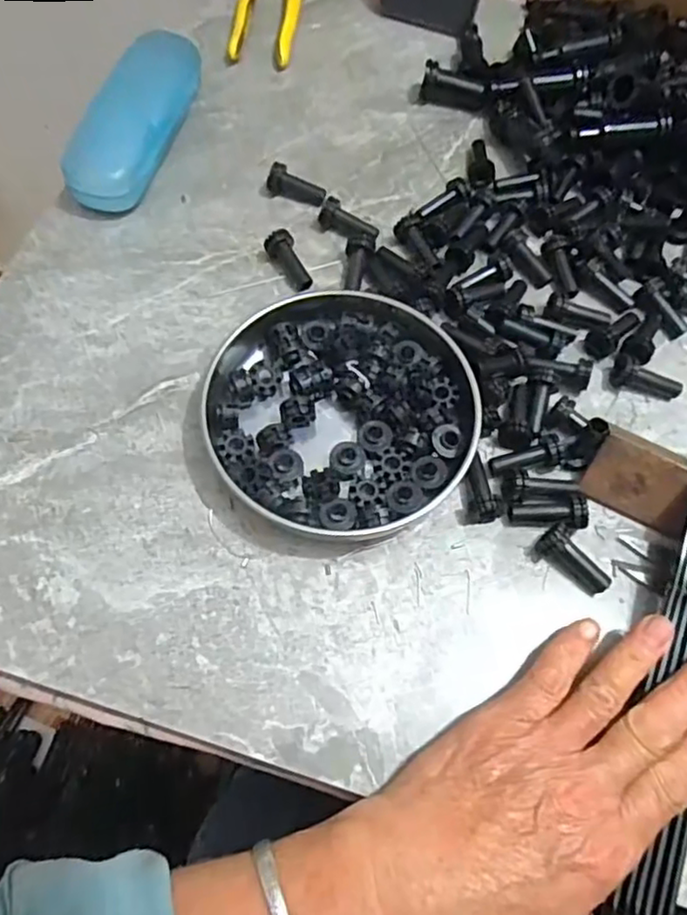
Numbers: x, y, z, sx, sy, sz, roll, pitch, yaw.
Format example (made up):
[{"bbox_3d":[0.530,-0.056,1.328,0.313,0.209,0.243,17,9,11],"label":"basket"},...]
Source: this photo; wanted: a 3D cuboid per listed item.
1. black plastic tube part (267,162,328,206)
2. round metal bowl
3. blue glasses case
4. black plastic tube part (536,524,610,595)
[{"bbox_3d":[-0.029,-0.176,0.417,0.039,0.012,0.016,15,65,4],"label":"black plastic tube part"},{"bbox_3d":[-0.001,-0.025,0.342,0.135,0.025,0.140,1,66,-2],"label":"round metal bowl"},{"bbox_3d":[-0.133,-0.221,0.420,0.048,0.030,0.142,16,65,4],"label":"blue glasses case"},{"bbox_3d":[0.116,0.050,0.322,0.038,0.015,0.016,39,70,13],"label":"black plastic tube part"}]

